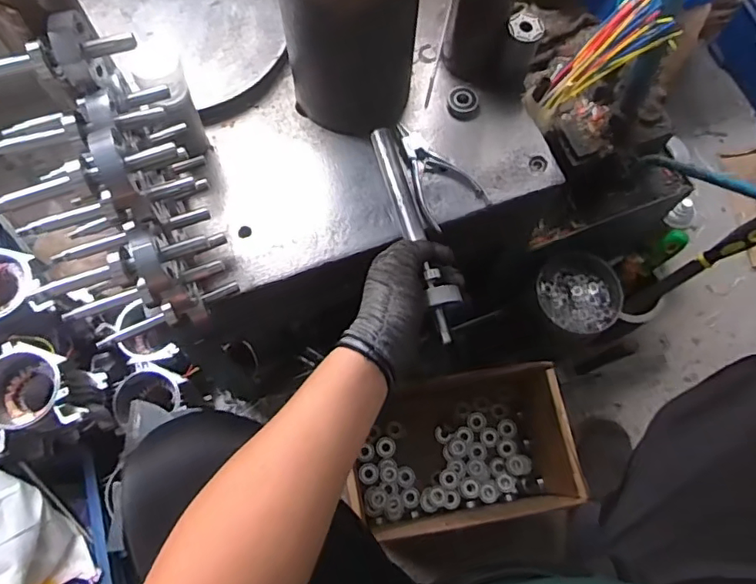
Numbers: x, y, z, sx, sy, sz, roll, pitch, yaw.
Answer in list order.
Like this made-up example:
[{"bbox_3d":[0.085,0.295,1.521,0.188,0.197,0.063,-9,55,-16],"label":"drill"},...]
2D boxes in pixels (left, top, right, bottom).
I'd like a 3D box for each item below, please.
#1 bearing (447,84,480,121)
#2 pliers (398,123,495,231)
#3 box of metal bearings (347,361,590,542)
[{"bbox_3d":[0.098,-0.214,0.624,0.035,0.016,0.036,0,69,-1],"label":"bearing"},{"bbox_3d":[0.055,-0.127,0.590,0.071,0.012,0.122,-33,73,-13],"label":"pliers"},{"bbox_3d":[0.115,0.235,0.813,0.282,0.176,0.190,-10,70,-5],"label":"box of metal bearings"}]

